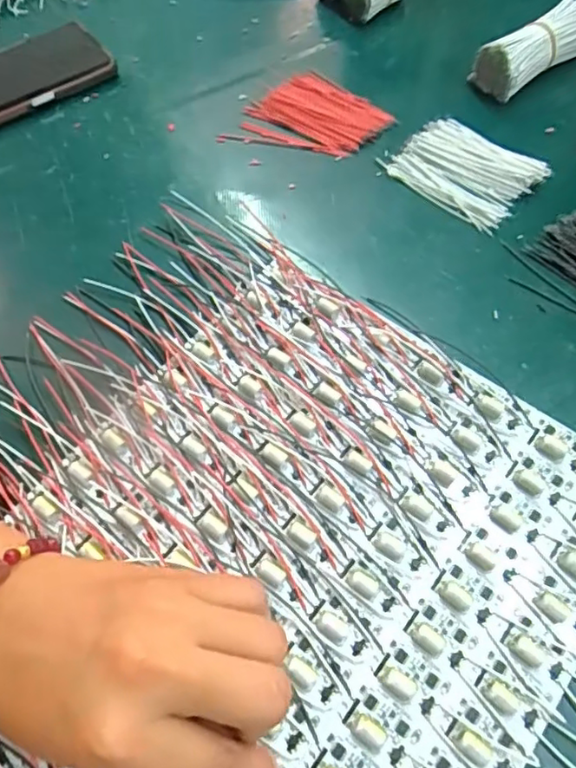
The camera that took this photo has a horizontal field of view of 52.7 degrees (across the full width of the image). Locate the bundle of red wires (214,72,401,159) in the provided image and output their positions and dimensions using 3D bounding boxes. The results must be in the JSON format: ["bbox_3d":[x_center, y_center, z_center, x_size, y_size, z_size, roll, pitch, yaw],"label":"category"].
[{"bbox_3d":[0.017,-0.192,0.416,0.105,0.010,0.070,14,64,10],"label":"bundle of red wires"}]

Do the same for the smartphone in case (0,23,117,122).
[{"bbox_3d":[-0.218,-0.225,0.444,0.161,0.015,0.073,-32,65,-13],"label":"smartphone in case"}]

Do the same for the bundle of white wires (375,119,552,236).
[{"bbox_3d":[0.115,-0.143,0.382,0.087,0.014,0.063,40,71,20],"label":"bundle of white wires"}]

